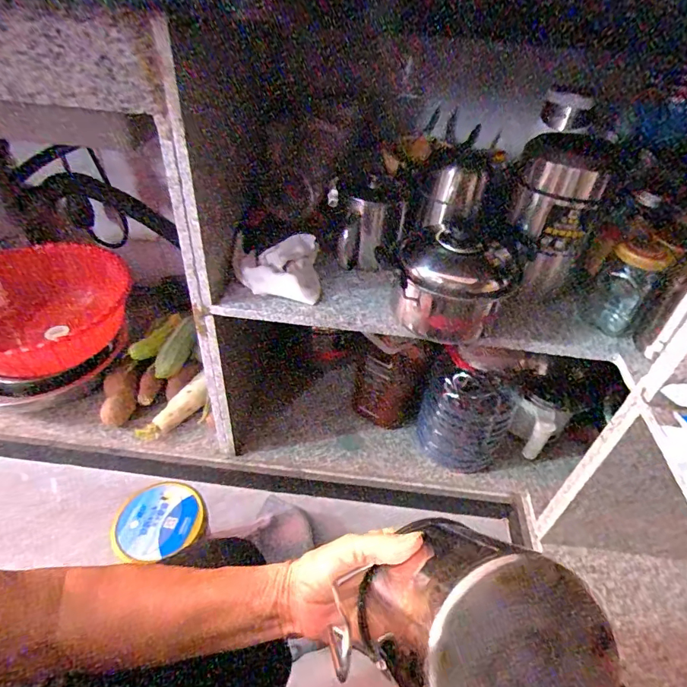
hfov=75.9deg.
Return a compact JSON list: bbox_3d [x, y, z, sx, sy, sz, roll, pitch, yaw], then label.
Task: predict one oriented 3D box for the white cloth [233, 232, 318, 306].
[{"bbox_3d":[-0.102,-0.117,0.669,0.124,0.056,0.135,-2,41,-8],"label":"white cloth"}]

